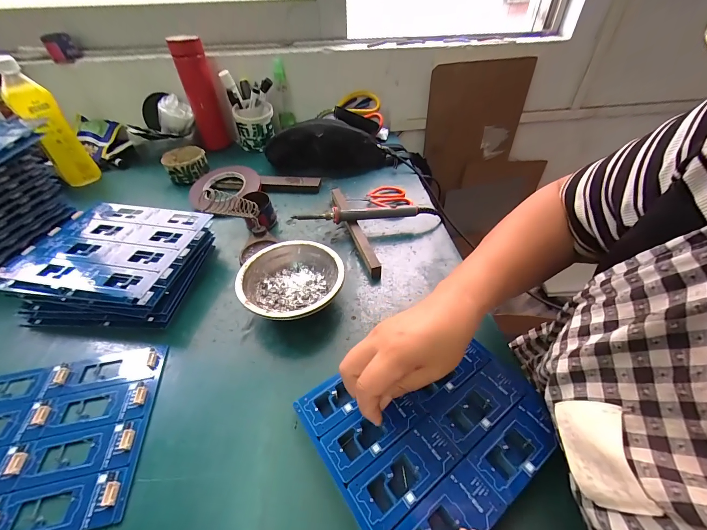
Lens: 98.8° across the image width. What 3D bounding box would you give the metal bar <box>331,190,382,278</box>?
[{"bbox_3d":[0.000,-0.059,0.498,0.020,0.025,0.217,-13,45,-11],"label":"metal bar"}]

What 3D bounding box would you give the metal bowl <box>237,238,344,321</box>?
[{"bbox_3d":[-0.078,0.026,0.391,0.125,0.046,0.126,-1,44,1],"label":"metal bowl"}]

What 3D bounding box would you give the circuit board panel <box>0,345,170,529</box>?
[{"bbox_3d":[-0.296,0.163,0.288,0.190,0.008,0.163,-8,44,-7],"label":"circuit board panel"}]

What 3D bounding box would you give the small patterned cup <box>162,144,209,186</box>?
[{"bbox_3d":[-0.358,-0.216,0.652,0.084,0.054,0.094,-21,46,-20],"label":"small patterned cup"}]

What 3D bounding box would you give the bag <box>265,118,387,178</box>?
[{"bbox_3d":[-0.056,-0.248,0.646,0.246,0.101,0.045,0,43,2],"label":"bag"}]

